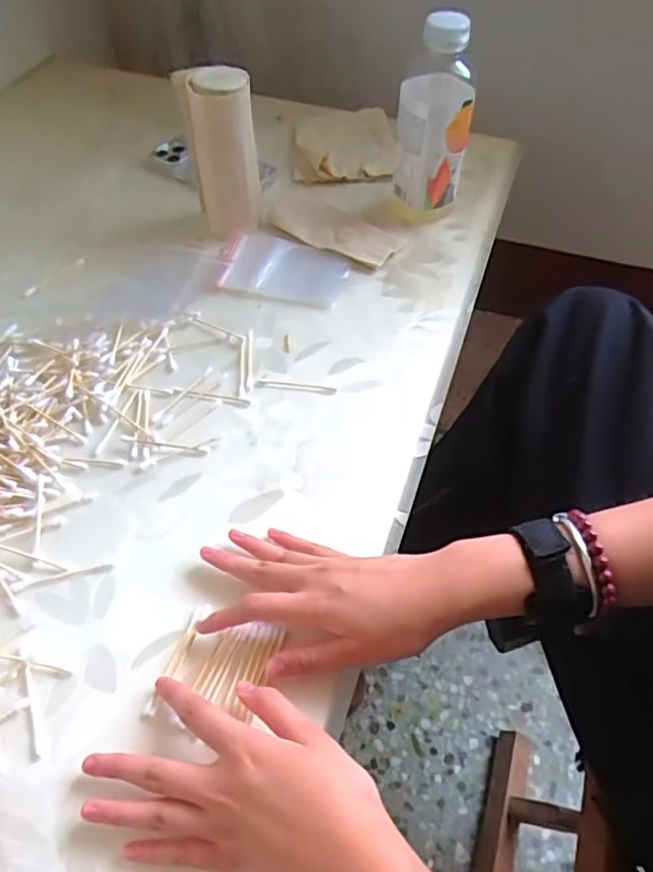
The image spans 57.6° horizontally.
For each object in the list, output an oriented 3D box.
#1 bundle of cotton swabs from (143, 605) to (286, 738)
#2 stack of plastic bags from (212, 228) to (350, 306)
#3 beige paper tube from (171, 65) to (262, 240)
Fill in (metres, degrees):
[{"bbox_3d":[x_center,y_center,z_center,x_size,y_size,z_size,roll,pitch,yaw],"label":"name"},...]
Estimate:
[{"bbox_3d":[-0.068,0.144,0.361,0.061,0.008,0.071,17,56,11],"label":"bundle of cotton swabs"},{"bbox_3d":[-0.040,-0.167,0.583,0.118,0.010,0.087,12,55,8],"label":"stack of plastic bags"},{"bbox_3d":[-0.099,-0.273,0.569,0.064,0.143,0.057,-11,55,-8],"label":"beige paper tube"}]

